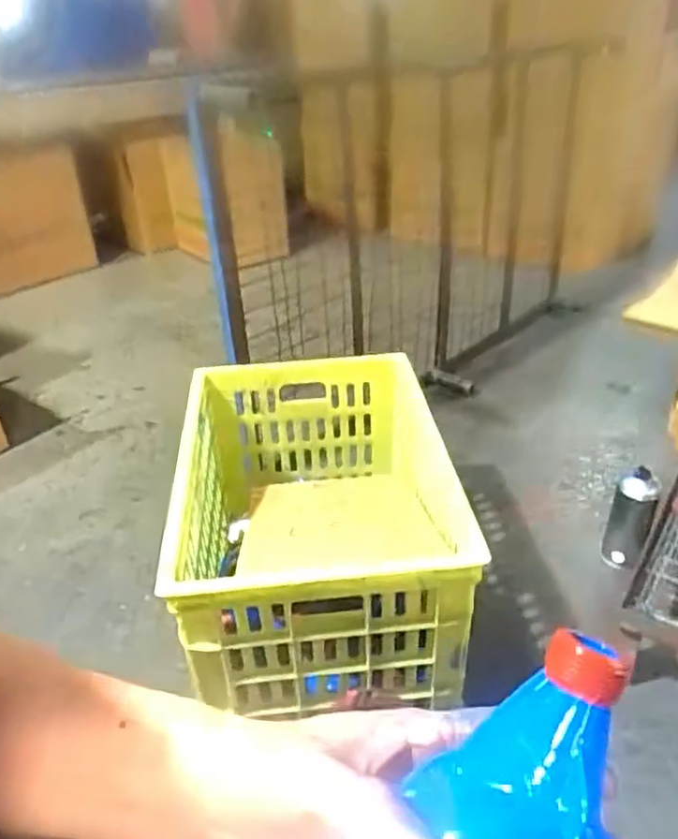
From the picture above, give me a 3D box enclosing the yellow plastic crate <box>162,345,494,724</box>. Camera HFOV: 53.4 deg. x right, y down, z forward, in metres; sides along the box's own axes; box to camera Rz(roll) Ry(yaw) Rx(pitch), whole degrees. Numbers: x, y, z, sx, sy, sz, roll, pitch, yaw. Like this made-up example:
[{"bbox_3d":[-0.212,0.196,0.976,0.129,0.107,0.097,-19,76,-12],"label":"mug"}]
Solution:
[{"bbox_3d":[-0.026,0.131,0.990,0.366,0.251,0.514,-4,32,-2],"label":"yellow plastic crate"}]

